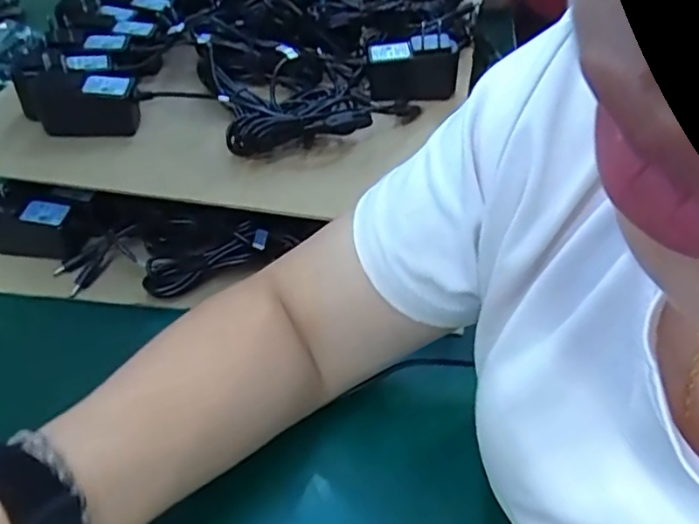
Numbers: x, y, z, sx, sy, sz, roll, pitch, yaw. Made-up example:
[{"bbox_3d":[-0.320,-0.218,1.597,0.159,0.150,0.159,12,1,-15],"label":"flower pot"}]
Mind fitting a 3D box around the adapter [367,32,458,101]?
[{"bbox_3d":[0.051,-0.157,0.505,0.072,0.044,0.032,0,44,-1],"label":"adapter"}]

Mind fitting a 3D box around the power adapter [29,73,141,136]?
[{"bbox_3d":[-0.202,-0.121,0.473,0.084,0.039,0.032,1,44,0],"label":"power adapter"}]

